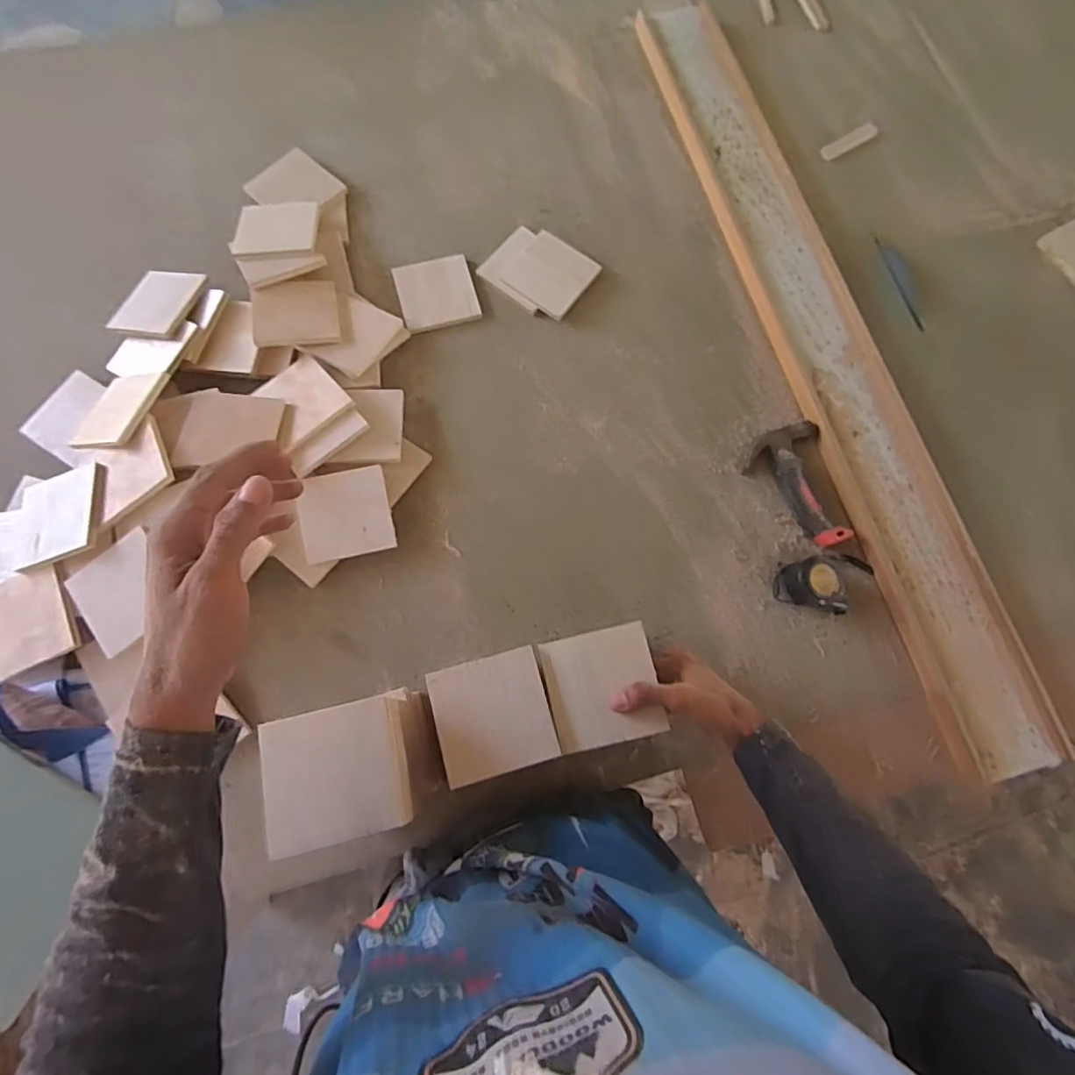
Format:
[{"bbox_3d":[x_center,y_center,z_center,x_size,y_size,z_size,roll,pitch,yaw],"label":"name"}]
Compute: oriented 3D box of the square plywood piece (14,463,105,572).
[{"bbox_3d":[-0.525,-0.023,0.628,0.111,0.006,0.108,-13,68,12],"label":"square plywood piece"}]

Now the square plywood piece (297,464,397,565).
[{"bbox_3d":[-0.225,-0.028,0.670,0.101,0.009,0.100,-12,87,-15],"label":"square plywood piece"}]

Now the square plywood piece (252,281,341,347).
[{"bbox_3d":[-0.309,-0.290,0.731,0.101,0.009,0.101,-7,69,-20],"label":"square plywood piece"}]

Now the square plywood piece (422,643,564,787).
[{"bbox_3d":[-0.041,0.161,0.519,0.100,0.015,0.101,-15,75,-6],"label":"square plywood piece"}]

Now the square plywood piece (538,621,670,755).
[{"bbox_3d":[0.060,0.137,0.529,0.100,0.015,0.100,-12,76,-5],"label":"square plywood piece"}]

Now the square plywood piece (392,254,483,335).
[{"bbox_3d":[-0.138,-0.335,0.781,0.103,0.011,0.101,-16,77,-6],"label":"square plywood piece"}]

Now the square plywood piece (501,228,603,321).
[{"bbox_3d":[0.018,-0.364,0.791,0.107,0.005,0.101,36,83,9],"label":"square plywood piece"}]

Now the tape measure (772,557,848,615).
[{"bbox_3d":[0.331,0.047,0.680,0.083,0.042,0.073,12,76,1],"label":"tape measure"}]

